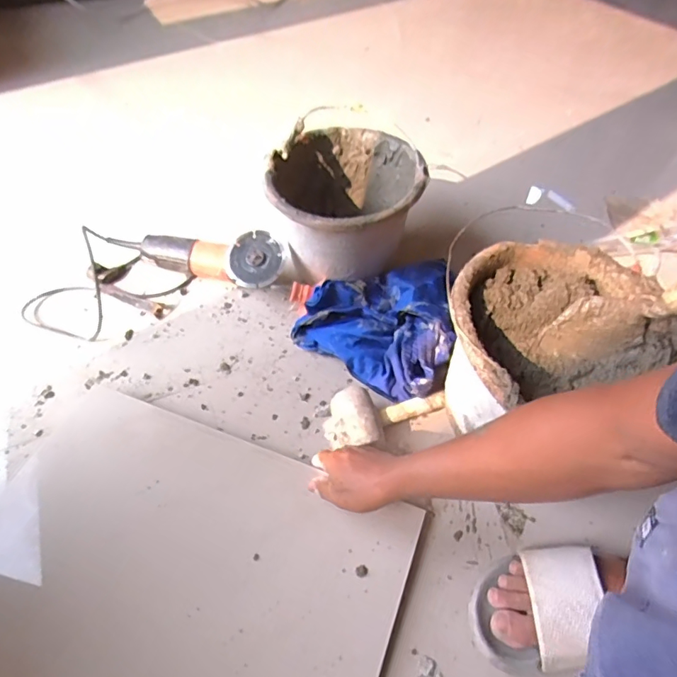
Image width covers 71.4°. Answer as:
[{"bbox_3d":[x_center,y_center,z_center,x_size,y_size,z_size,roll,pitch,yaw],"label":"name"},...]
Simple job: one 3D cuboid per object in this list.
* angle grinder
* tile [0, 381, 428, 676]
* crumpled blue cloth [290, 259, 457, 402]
[{"bbox_3d":[-0.214,-0.138,0.814,0.267,0.099,0.082,19,51,13],"label":"angle grinder"},{"bbox_3d":[-0.190,0.262,0.519,0.489,0.015,0.343,17,55,14],"label":"tile"},{"bbox_3d":[0.087,-0.035,0.747,0.233,0.098,0.242,30,54,22],"label":"crumpled blue cloth"}]

